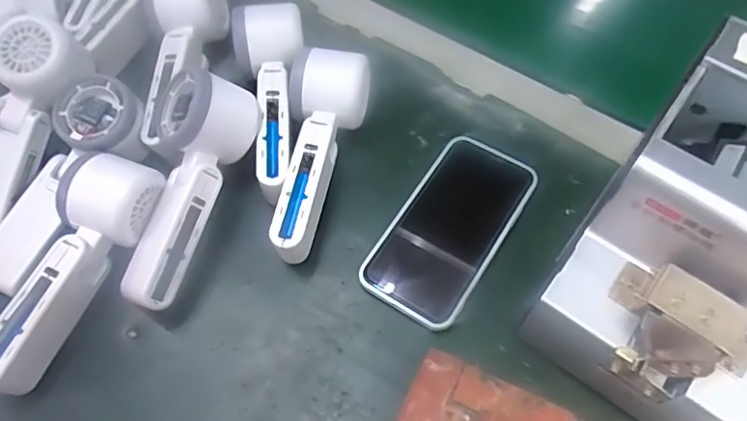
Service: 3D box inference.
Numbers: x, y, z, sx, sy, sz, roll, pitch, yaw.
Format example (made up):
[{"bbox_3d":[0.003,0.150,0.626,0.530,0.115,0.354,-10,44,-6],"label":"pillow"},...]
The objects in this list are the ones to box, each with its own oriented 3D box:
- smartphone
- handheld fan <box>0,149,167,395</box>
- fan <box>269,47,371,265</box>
[{"bbox_3d":[0.056,0.011,0.402,0.074,0.010,0.144,29,69,16],"label":"smartphone"},{"bbox_3d":[-0.204,0.039,0.372,0.053,0.052,0.165,21,67,13],"label":"handheld fan"},{"bbox_3d":[-0.041,-0.041,0.407,0.055,0.053,0.159,7,64,7],"label":"fan"}]

